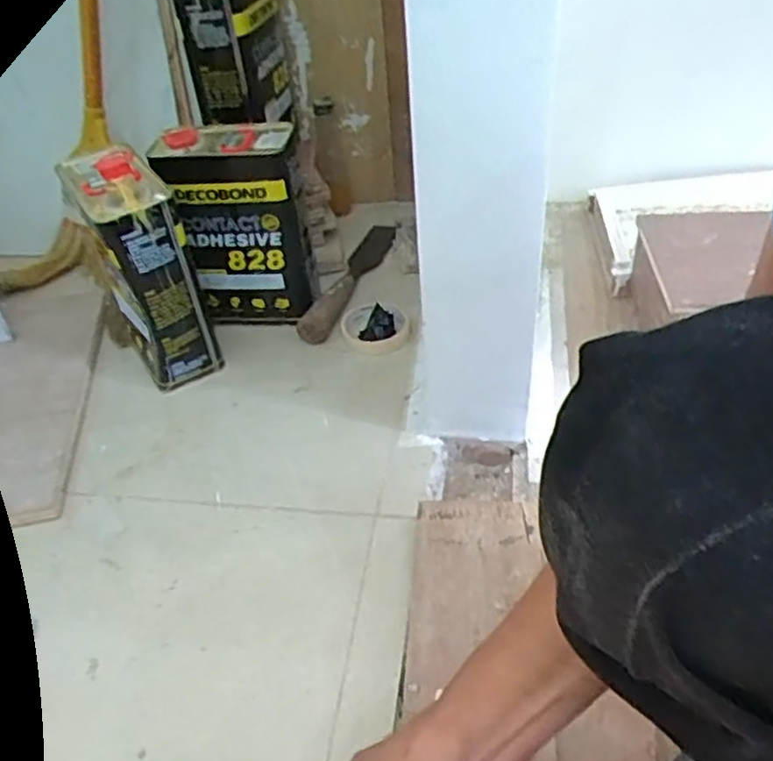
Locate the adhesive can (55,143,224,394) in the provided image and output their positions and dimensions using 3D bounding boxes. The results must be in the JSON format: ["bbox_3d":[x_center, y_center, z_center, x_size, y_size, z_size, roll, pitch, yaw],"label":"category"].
[{"bbox_3d":[-0.292,-0.135,0.841,0.091,0.255,0.168,-26,45,-21],"label":"adhesive can"}]

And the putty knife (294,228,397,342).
[{"bbox_3d":[-0.051,-0.161,1.029,0.052,0.039,0.320,11,44,19],"label":"putty knife"}]

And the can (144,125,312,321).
[{"bbox_3d":[-0.184,-0.194,0.909,0.161,0.247,0.104,-2,42,5],"label":"can"}]

